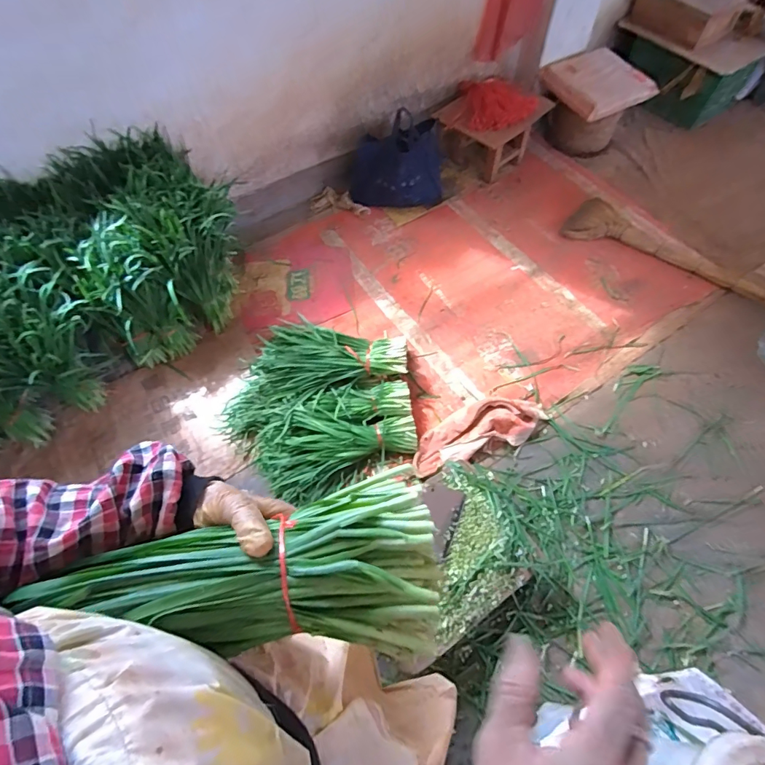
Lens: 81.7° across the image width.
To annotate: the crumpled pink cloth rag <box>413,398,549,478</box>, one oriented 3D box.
[{"bbox_3d":[0.291,0.141,1.333,0.444,0.059,0.154,-23,63,-10],"label":"crumpled pink cloth rag"}]

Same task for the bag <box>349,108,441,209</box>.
[{"bbox_3d":[0.049,-0.875,1.774,0.367,0.321,0.159,-11,62,-4],"label":"bag"}]

